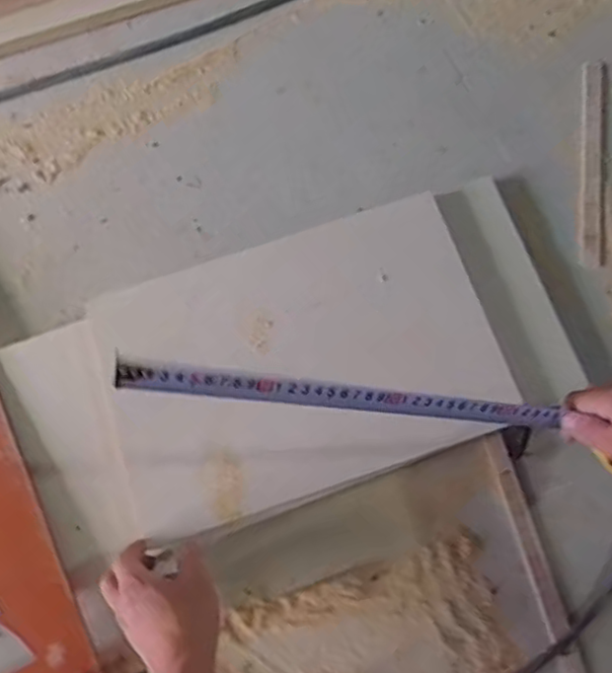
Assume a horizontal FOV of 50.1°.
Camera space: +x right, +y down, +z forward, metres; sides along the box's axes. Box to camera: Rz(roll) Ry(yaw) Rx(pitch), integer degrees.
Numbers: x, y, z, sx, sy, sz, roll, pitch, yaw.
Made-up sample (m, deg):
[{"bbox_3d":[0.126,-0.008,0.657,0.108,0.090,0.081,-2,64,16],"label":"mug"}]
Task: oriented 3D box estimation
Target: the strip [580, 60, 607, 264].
[{"bbox_3d":[0.310,-0.197,0.708,0.030,0.008,0.252,7,75,4],"label":"strip"}]

